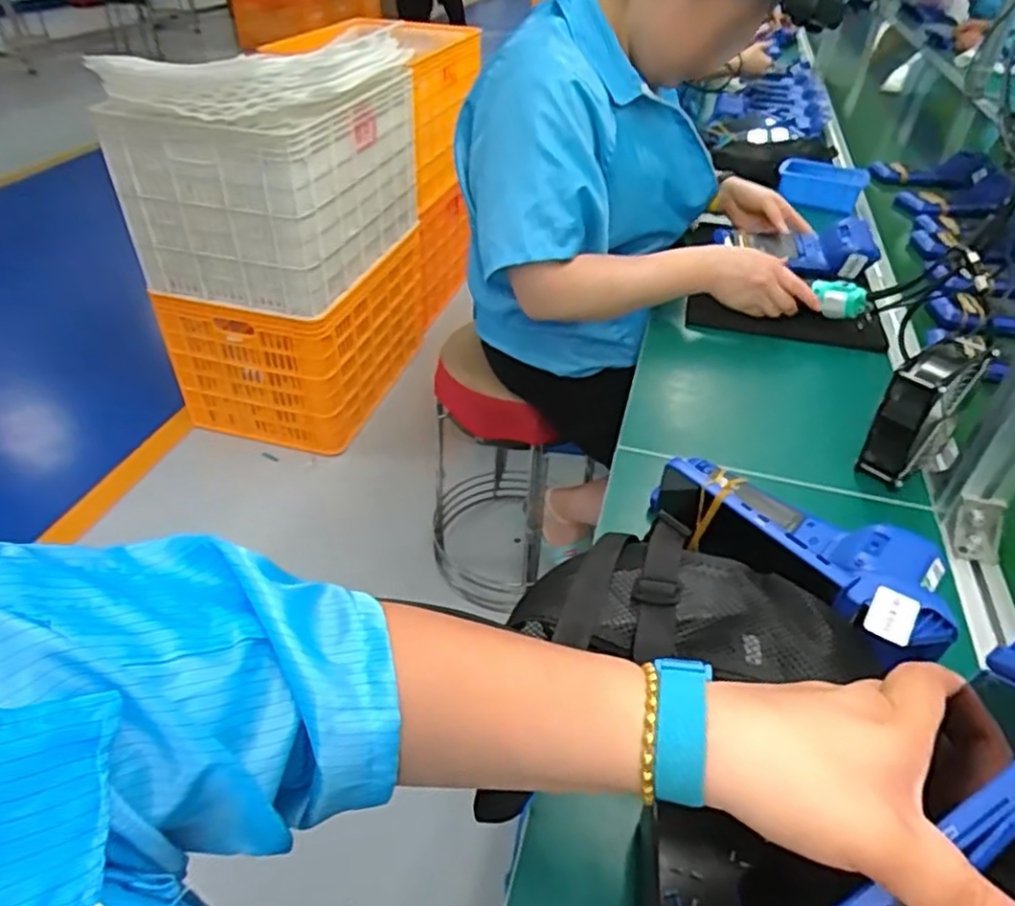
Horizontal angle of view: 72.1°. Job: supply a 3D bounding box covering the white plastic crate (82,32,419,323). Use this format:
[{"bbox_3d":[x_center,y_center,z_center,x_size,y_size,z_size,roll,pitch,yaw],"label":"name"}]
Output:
[{"bbox_3d":[-0.521,-0.669,1.606,0.413,0.493,0.633,10,40,9],"label":"white plastic crate"}]

